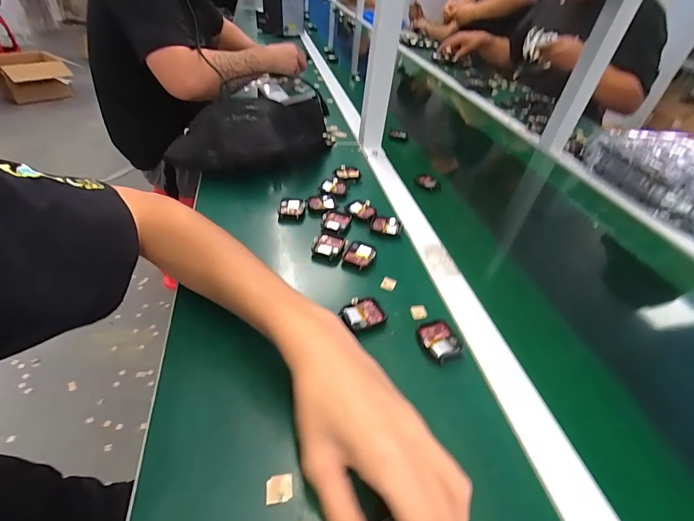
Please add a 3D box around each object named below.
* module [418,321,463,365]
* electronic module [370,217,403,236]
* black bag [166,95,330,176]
[{"bbox_3d":[0.094,0.082,0.356,0.036,0.009,0.042,-17,47,-26],"label":"module"},{"bbox_3d":[0.056,-0.049,0.499,0.044,0.011,0.032,11,41,4],"label":"electronic module"},{"bbox_3d":[-0.173,-0.221,0.611,0.266,0.090,0.186,5,41,-3],"label":"black bag"}]

